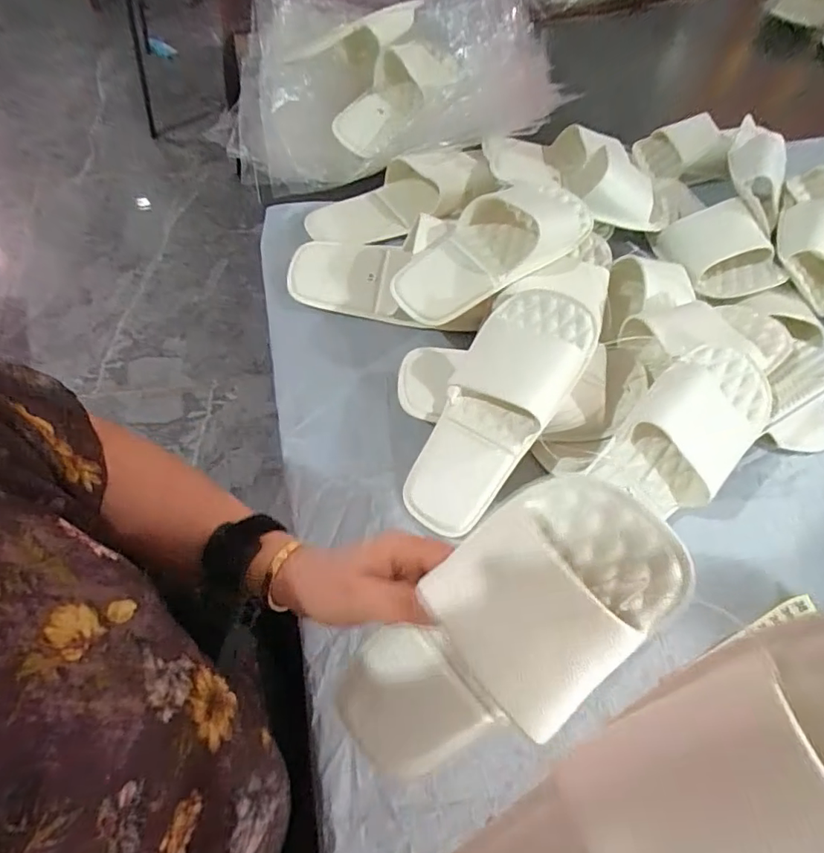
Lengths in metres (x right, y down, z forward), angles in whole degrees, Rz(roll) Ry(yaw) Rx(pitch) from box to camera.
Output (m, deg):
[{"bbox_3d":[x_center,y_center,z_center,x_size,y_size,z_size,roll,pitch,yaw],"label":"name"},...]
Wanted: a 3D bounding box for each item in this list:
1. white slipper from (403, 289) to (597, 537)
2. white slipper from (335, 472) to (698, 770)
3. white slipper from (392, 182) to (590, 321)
[{"bbox_3d":[0.070,-0.018,0.467,0.104,0.054,0.240,32,99,13],"label":"white slipper"},{"bbox_3d":[0.039,0.118,0.285,0.221,0.049,0.092,-46,68,21],"label":"white slipper"},{"bbox_3d":[0.085,-0.191,0.543,0.237,0.050,0.094,-30,68,-16],"label":"white slipper"}]

